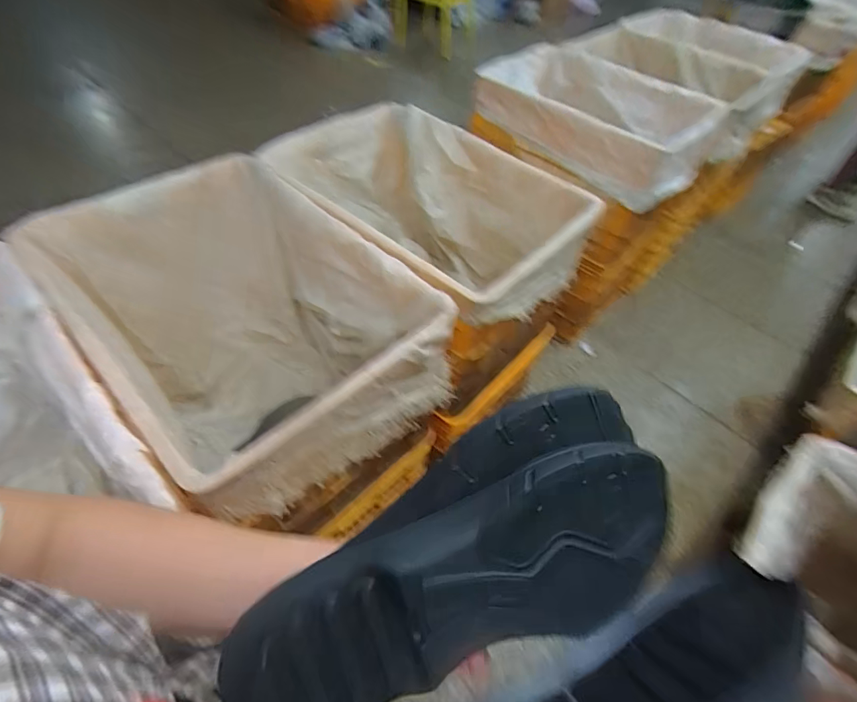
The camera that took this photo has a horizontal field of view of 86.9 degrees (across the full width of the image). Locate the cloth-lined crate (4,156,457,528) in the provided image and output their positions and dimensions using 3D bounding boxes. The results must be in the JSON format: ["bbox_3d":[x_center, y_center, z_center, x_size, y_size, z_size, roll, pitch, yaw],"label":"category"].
[{"bbox_3d":[-0.348,-0.022,0.903,0.476,0.378,0.692,-36,62,-29],"label":"cloth-lined crate"}]

